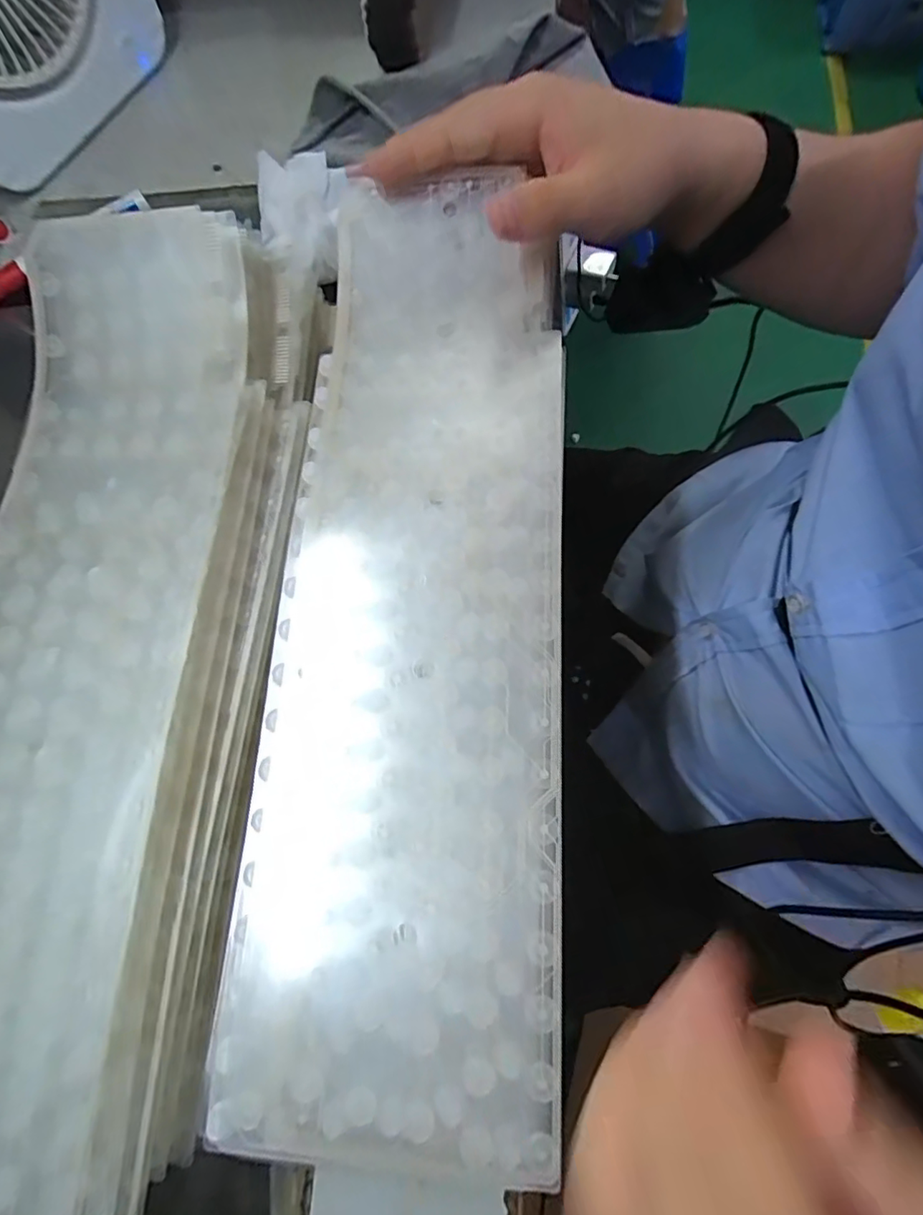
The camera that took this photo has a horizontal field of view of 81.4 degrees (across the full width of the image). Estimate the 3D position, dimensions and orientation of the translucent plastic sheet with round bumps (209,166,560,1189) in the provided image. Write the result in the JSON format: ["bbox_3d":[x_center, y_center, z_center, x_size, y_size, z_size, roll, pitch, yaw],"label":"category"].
[{"bbox_3d":[-0.019,-0.010,0.222,0.112,0.020,0.385,2,74,3],"label":"translucent plastic sheet with round bumps"}]

